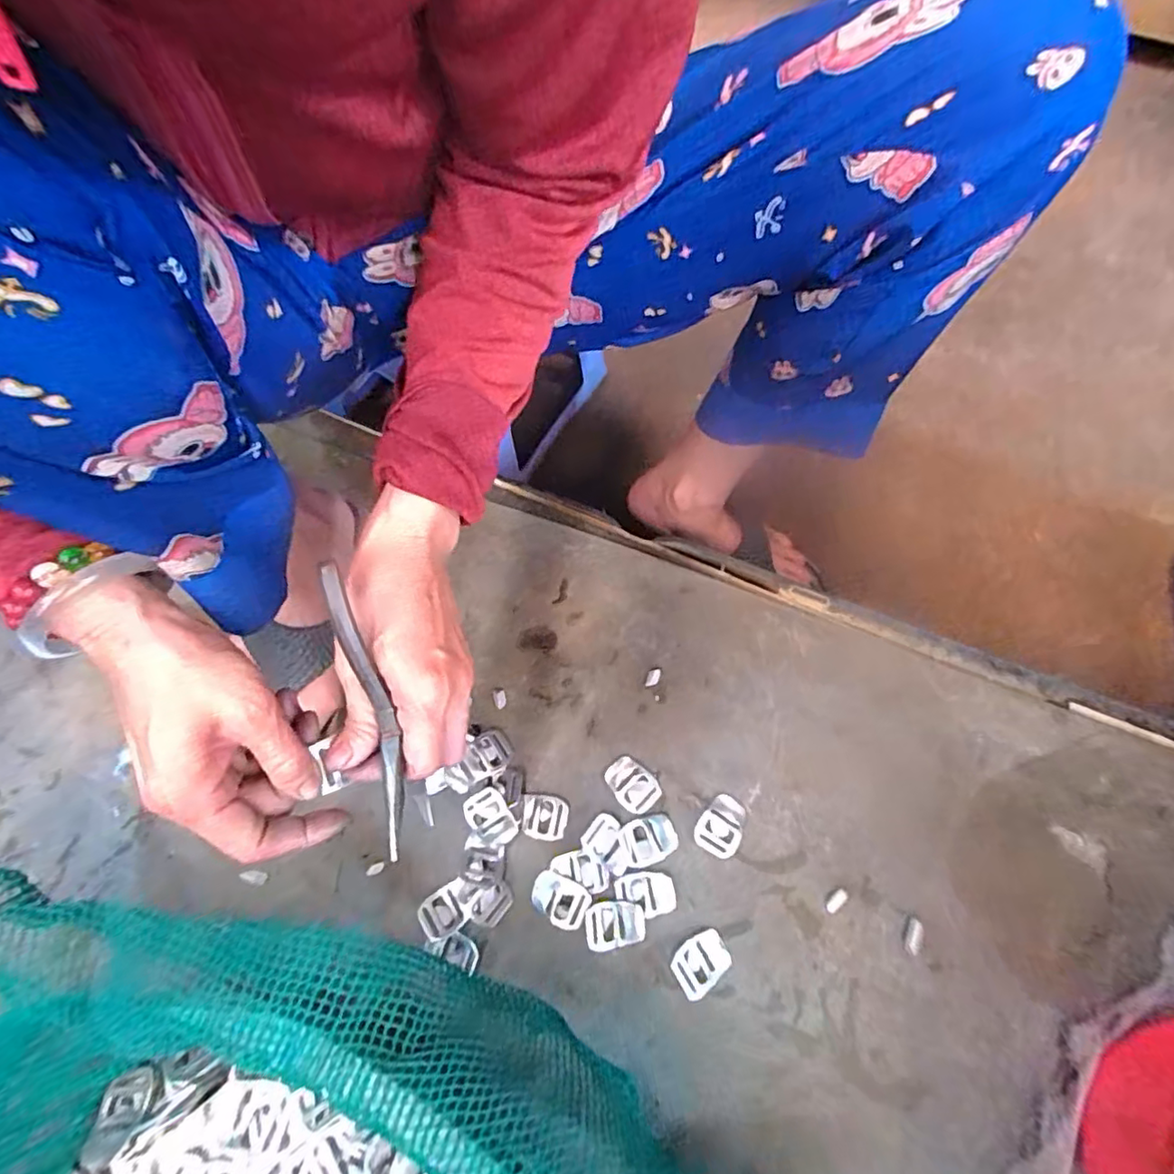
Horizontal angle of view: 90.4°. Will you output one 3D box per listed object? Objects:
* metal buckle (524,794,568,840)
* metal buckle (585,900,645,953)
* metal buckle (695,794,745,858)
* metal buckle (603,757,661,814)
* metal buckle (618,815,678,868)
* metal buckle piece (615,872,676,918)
[{"bbox_3d":[-0.030,0.163,0.414,0.031,0.004,0.027,10,69,5],"label":"metal buckle"},{"bbox_3d":[0.018,0.225,0.389,0.039,0.009,0.028,-11,68,-4],"label":"metal buckle"},{"bbox_3d":[0.095,0.168,0.410,0.027,0.004,0.041,30,72,12],"label":"metal buckle"},{"bbox_3d":[0.032,0.143,0.421,0.028,0.005,0.039,-39,73,-14],"label":"metal buckle"},{"bbox_3d":[0.043,0.177,0.408,0.039,0.004,0.029,-13,69,-5],"label":"metal buckle"},{"bbox_3d":[0.039,0.208,0.395,0.038,0.004,0.028,-9,68,-3],"label":"metal buckle piece"}]

